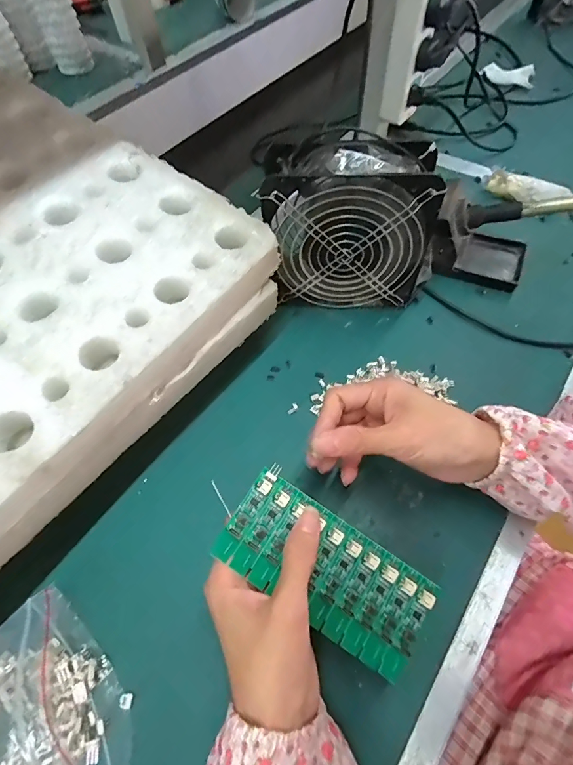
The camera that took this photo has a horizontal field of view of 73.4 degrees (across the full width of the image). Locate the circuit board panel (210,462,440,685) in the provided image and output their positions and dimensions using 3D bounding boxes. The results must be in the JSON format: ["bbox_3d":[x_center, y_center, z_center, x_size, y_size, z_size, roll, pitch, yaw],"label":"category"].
[{"bbox_3d":[0.026,0.119,0.244,0.136,0.006,0.063,35,74,2],"label":"circuit board panel"}]

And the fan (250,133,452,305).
[{"bbox_3d":[0.061,-0.141,0.370,0.151,0.153,0.056,-1,59,2],"label":"fan"}]

